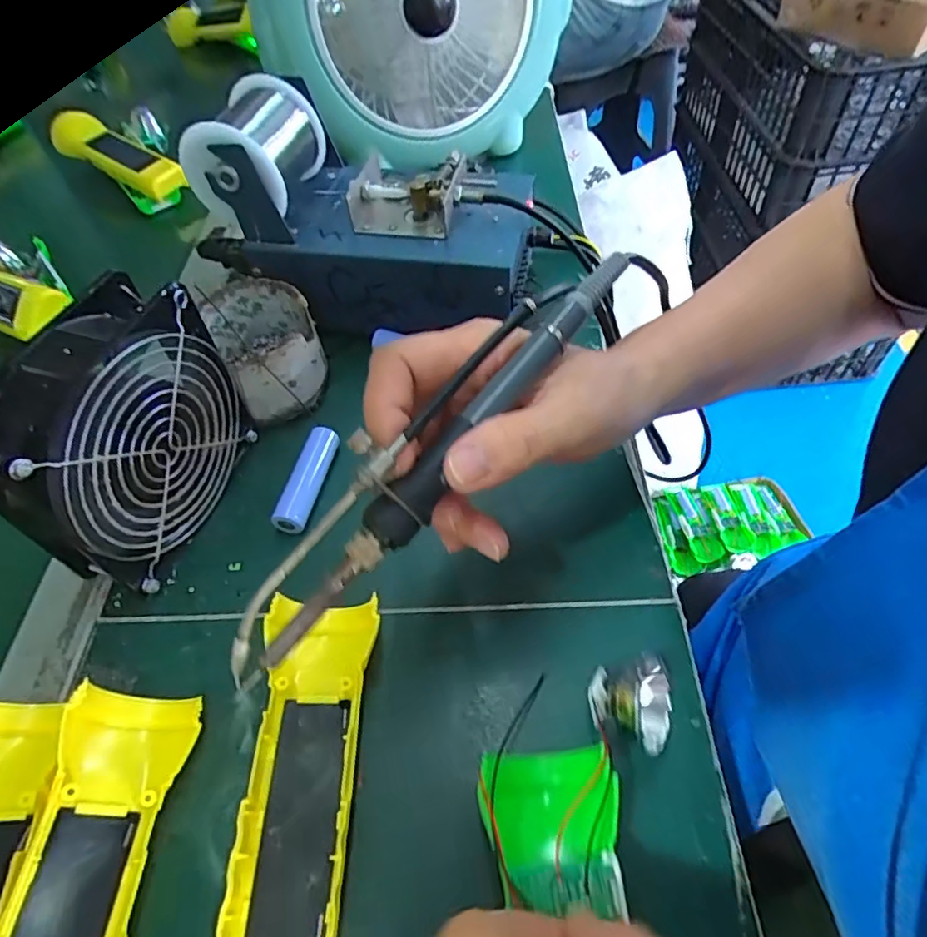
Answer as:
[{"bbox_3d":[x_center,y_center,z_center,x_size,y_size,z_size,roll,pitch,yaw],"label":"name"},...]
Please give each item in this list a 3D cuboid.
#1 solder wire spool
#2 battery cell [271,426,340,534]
[{"bbox_3d":[-0.131,-0.200,0.366,0.068,0.064,0.076,13,55,16],"label":"solder wire spool"},{"bbox_3d":[-0.089,0.006,0.337,0.016,0.019,0.065,6,54,11],"label":"battery cell"}]

